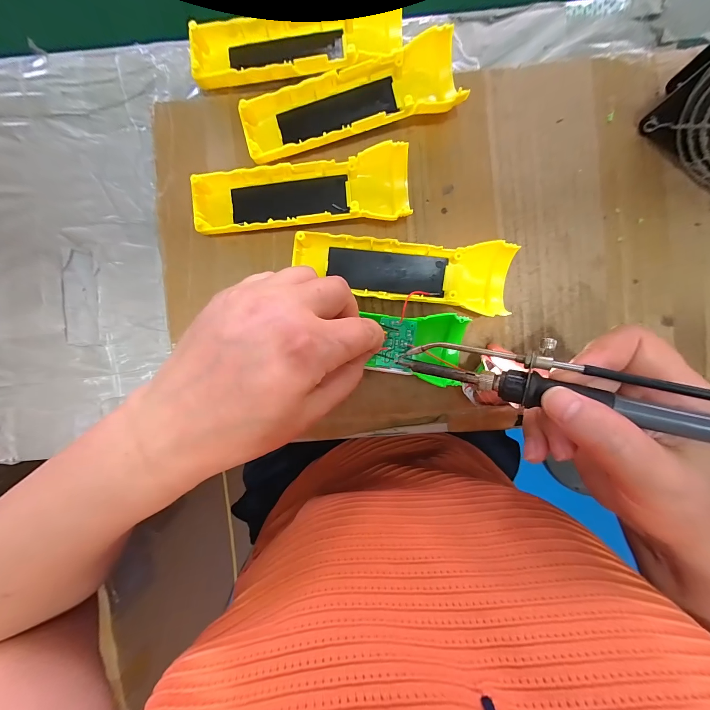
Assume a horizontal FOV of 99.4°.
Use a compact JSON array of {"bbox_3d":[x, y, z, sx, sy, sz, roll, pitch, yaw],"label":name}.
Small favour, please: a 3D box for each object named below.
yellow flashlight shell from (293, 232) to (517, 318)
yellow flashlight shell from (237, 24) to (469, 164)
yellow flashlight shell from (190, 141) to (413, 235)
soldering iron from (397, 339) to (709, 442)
[{"bbox_3d":[0.035,-0.065,0.229,0.160,0.027,0.046,9,91,2],"label":"yellow flashlight shell"},{"bbox_3d":[-0.003,-0.193,0.229,0.164,0.025,0.060,-14,91,2],"label":"yellow flashlight shell"},{"bbox_3d":[-0.041,-0.122,0.230,0.161,0.026,0.050,-2,91,2],"label":"yellow flashlight shell"},{"bbox_3d":[0.125,0.016,0.164,0.209,0.019,0.034,13,92,27],"label":"soldering iron"}]

